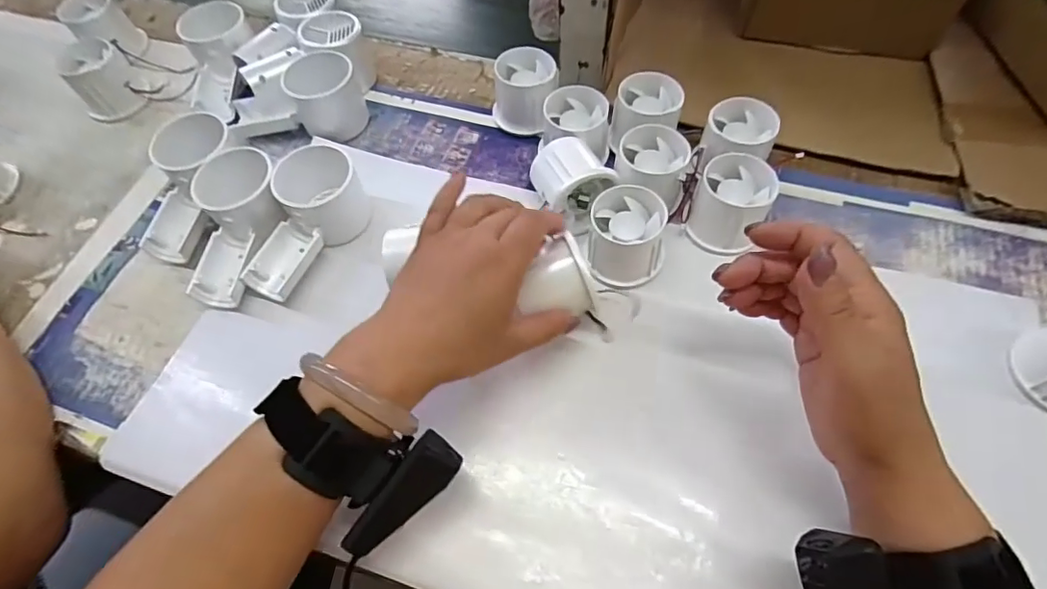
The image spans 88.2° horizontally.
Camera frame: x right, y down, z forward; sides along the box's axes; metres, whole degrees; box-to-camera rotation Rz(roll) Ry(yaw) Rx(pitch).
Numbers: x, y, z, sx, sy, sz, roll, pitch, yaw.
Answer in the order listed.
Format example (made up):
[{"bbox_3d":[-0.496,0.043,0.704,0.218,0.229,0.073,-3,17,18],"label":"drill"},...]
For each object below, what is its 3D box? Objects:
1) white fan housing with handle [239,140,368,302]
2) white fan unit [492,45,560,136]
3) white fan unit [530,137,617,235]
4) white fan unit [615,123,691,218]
[{"bbox_3d":[-0.165,-0.055,0.400,0.057,0.052,0.113,20,64,13],"label":"white fan housing with handle"},{"bbox_3d":[0.001,-0.173,0.462,0.052,0.049,0.058,6,61,6],"label":"white fan unit"},{"bbox_3d":[0.035,-0.084,0.403,0.058,0.046,0.058,-31,64,-14],"label":"white fan unit"},{"bbox_3d":[0.097,-0.094,0.411,0.051,0.038,0.055,12,62,10],"label":"white fan unit"}]

